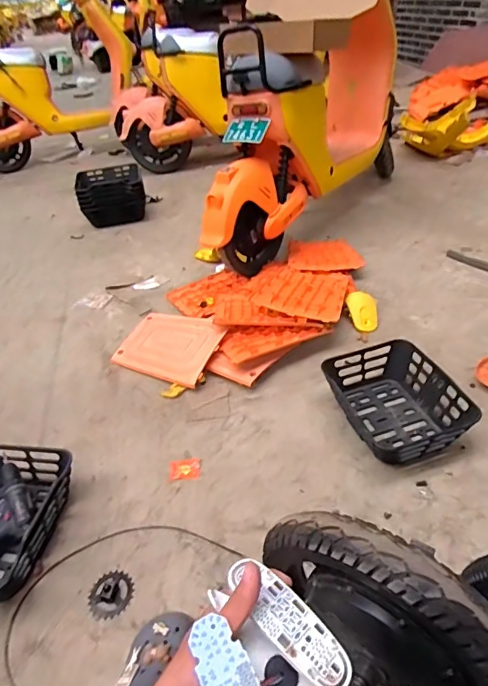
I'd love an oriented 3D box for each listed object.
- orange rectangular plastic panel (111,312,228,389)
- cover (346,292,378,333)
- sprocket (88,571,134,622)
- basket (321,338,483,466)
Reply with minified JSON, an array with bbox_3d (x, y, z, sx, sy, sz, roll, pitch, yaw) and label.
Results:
[{"bbox_3d":[-0.233,0.001,1.414,0.325,0.022,0.250,11,52,28],"label":"orange rectangular plastic panel"},{"bbox_3d":[0.389,-0.103,1.465,0.093,0.018,0.147,-12,71,-2],"label":"cover"},{"bbox_3d":[-0.259,0.488,0.875,0.083,0.017,0.089,-4,42,4],"label":"sprocket"},{"bbox_3d":[0.377,0.137,1.134,0.269,0.108,0.336,-18,41,-14],"label":"basket"}]

